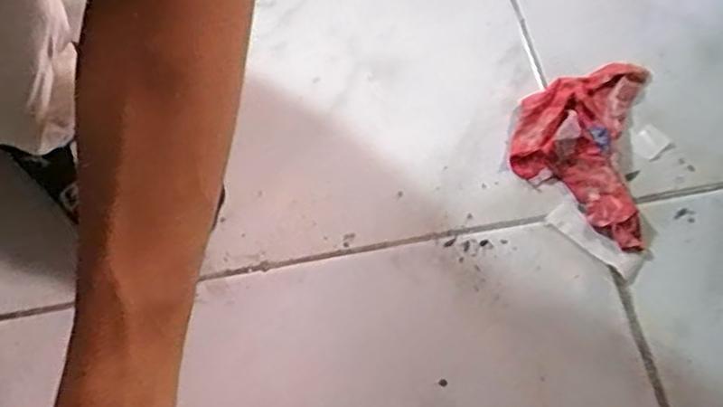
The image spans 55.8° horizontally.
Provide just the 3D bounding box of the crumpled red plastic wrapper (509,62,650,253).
[{"bbox_3d":[0.148,-0.041,0.465,0.086,0.017,0.146,8,66,0],"label":"crumpled red plastic wrapper"}]

